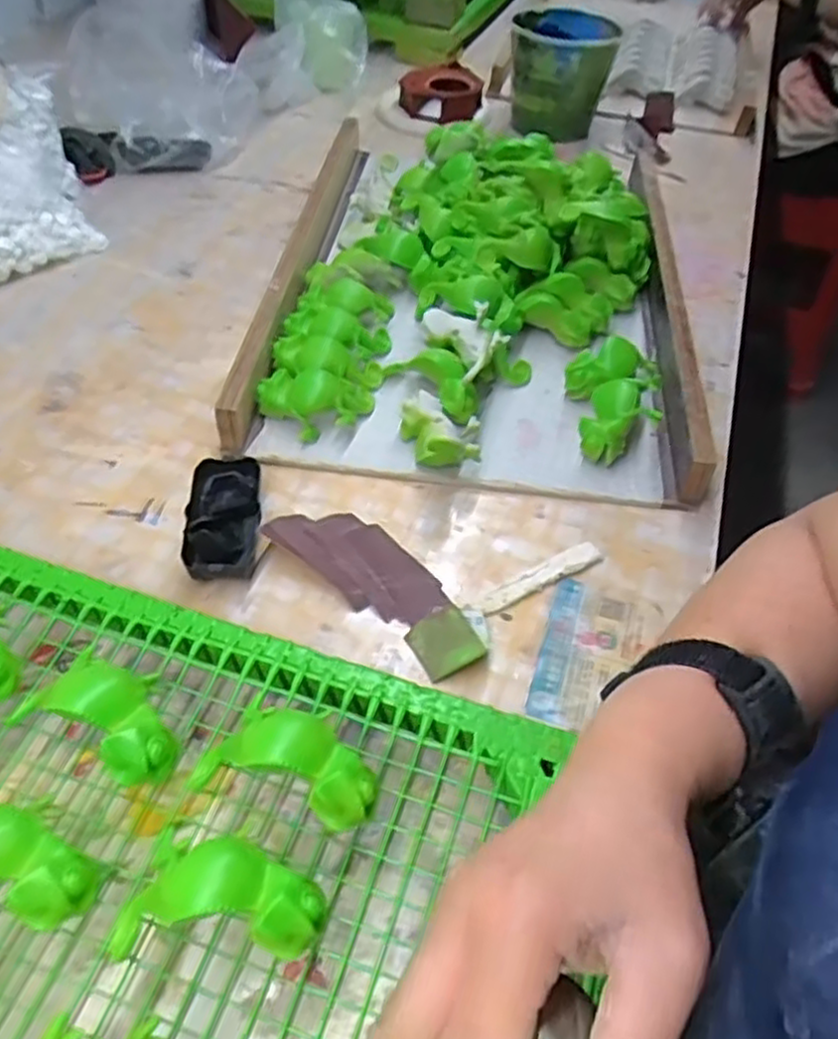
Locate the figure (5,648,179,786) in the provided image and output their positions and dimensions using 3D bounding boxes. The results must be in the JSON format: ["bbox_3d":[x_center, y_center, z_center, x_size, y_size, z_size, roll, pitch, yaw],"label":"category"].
[{"bbox_3d":[-0.169,0.104,0.404,0.093,0.045,0.050,25,53,16],"label":"figure"}]

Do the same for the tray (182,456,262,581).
[{"bbox_3d":[-0.146,0.000,0.565,0.051,0.029,0.109,-4,50,-8],"label":"tray"}]

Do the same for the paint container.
[{"bbox_3d":[0.180,-0.569,0.976,0.126,0.131,0.107,16,50,9],"label":"paint container"}]

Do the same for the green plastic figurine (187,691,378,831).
[{"bbox_3d":[-0.065,0.121,0.393,0.096,0.042,0.057,18,51,11],"label":"green plastic figurine"}]

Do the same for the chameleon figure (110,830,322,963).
[{"bbox_3d":[-0.095,0.173,0.347,0.098,0.030,0.050,0,48,13],"label":"chameleon figure"}]

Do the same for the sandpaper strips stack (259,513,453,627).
[{"bbox_3d":[-0.040,0.027,0.554,0.135,0.023,0.067,29,54,19],"label":"sandpaper strips stack"}]

